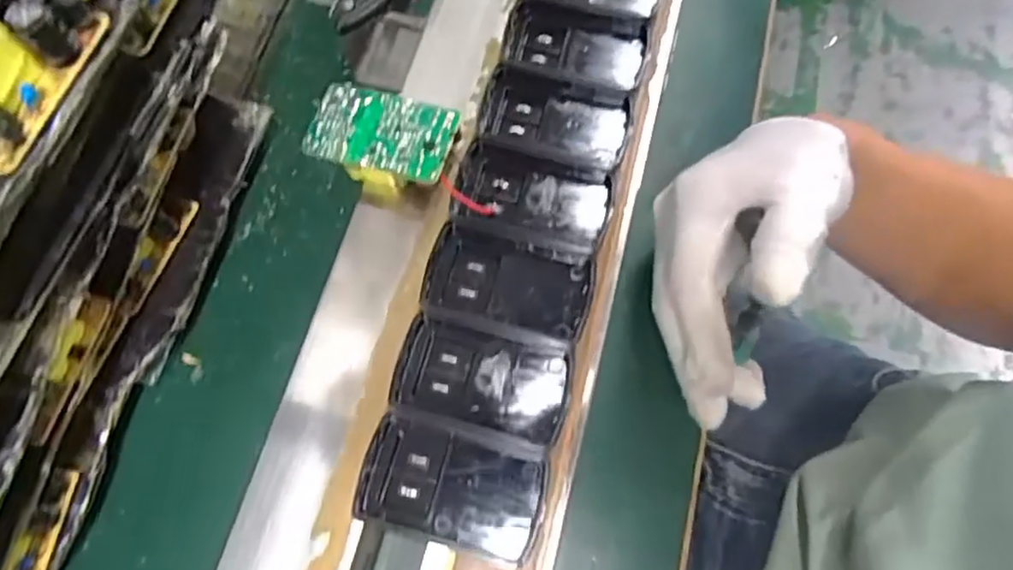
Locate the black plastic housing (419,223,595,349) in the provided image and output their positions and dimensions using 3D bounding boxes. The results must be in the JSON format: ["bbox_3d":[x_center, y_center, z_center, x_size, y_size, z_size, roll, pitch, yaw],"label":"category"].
[{"bbox_3d":[0.000,0.001,0.272,0.069,0.012,0.042,13,71,4],"label":"black plastic housing"}]

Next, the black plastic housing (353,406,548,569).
[{"bbox_3d":[-0.021,0.077,0.245,0.070,0.015,0.043,16,72,5],"label":"black plastic housing"}]

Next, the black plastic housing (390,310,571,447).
[{"bbox_3d":[-0.010,0.038,0.259,0.070,0.011,0.041,13,71,4],"label":"black plastic housing"}]

